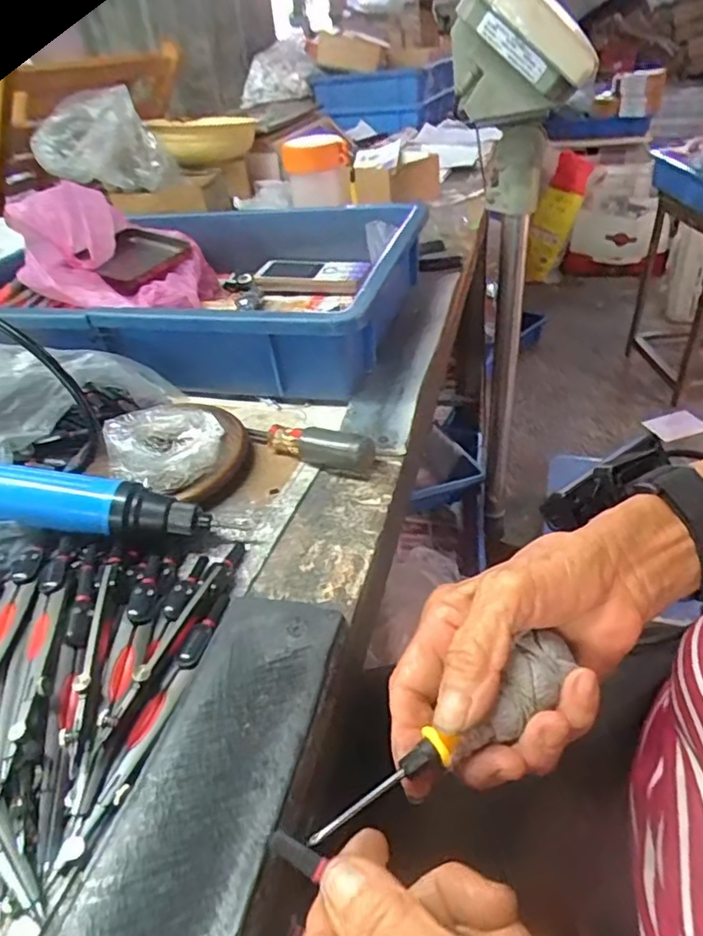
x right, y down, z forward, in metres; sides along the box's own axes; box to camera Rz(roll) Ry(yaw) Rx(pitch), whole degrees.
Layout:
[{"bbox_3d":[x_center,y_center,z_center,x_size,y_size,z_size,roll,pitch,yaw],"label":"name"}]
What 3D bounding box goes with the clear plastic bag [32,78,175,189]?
[{"bbox_3d":[-0.345,-0.451,0.833,0.171,0.126,0.125,-14,38,-10],"label":"clear plastic bag"}]

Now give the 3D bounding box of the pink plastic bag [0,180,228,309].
[{"bbox_3d":[-0.232,-0.221,0.594,0.168,0.125,0.178,-13,37,-7],"label":"pink plastic bag"}]

